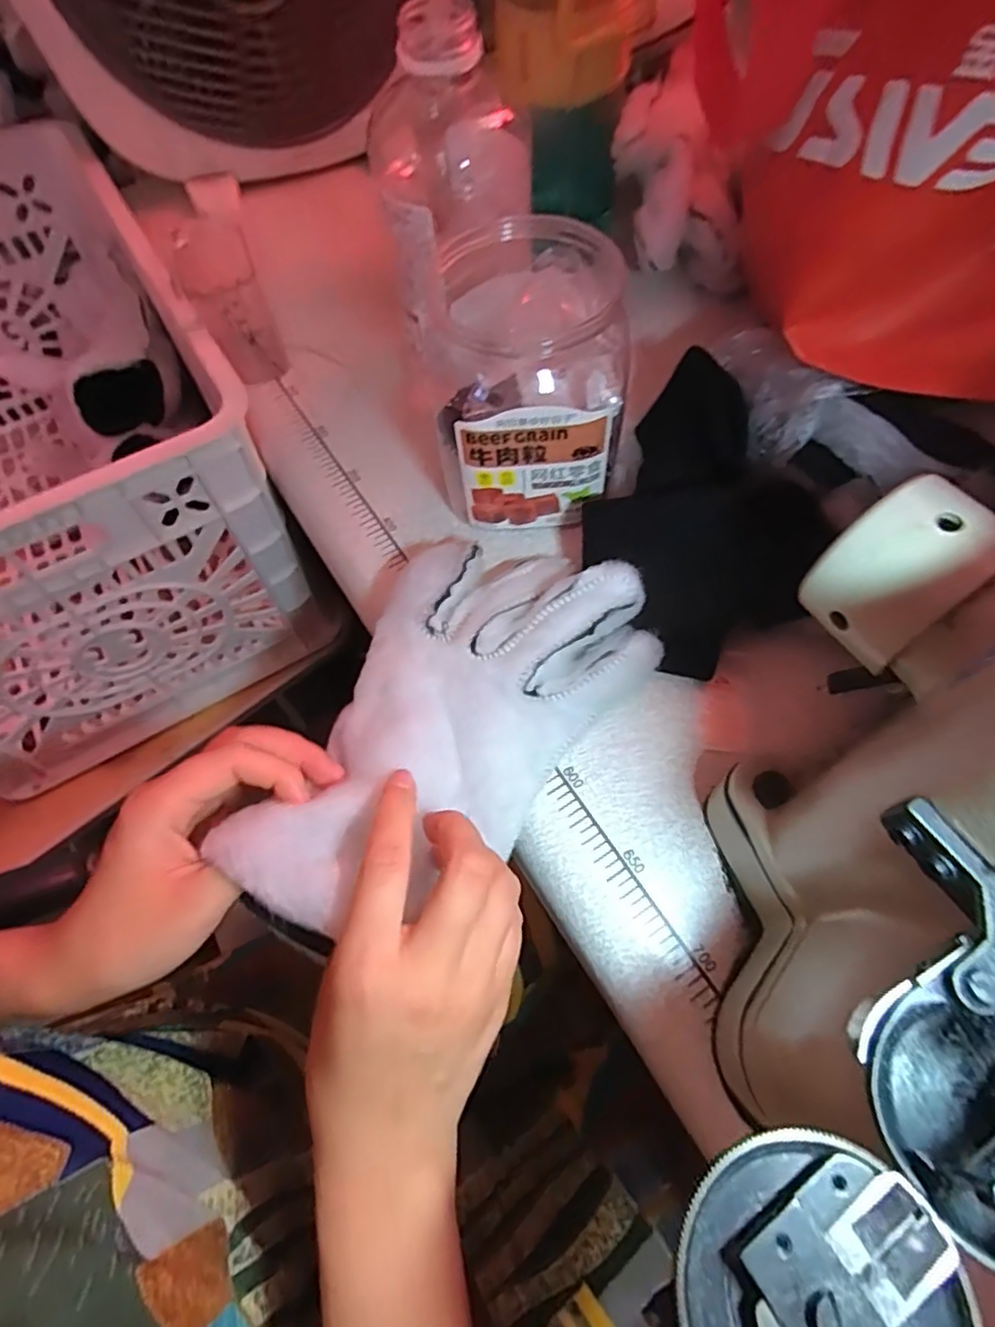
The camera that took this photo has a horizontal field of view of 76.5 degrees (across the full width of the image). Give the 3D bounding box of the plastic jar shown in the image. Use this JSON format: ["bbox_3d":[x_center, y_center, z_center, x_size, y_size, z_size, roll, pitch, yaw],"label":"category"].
[{"bbox_3d":[0.015,-0.165,0.367,0.103,0.131,0.123,-10,62,-2],"label":"plastic jar"}]

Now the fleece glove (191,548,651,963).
[{"bbox_3d":[-0.031,0.021,0.309,0.128,0.056,0.221,37,71,20],"label":"fleece glove"}]

